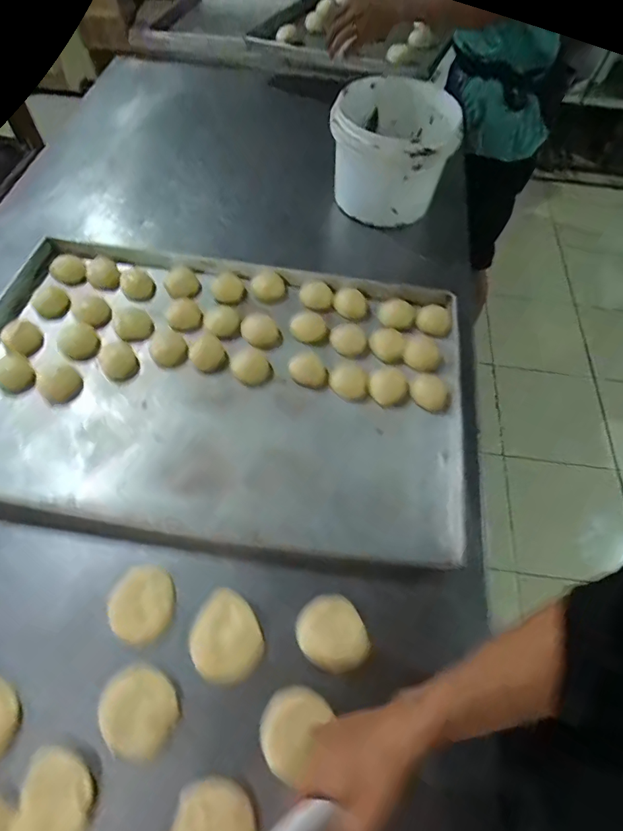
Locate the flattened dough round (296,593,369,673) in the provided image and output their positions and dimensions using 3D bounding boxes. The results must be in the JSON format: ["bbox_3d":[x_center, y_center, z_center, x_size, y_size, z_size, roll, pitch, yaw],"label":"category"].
[{"bbox_3d":[0.024,0.237,0.485,0.069,0.011,0.079,-33,67,-19],"label":"flattened dough round"}]

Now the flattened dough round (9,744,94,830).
[{"bbox_3d":[-0.240,0.360,0.415,0.061,0.010,0.080,0,60,-3],"label":"flattened dough round"}]

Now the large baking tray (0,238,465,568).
[{"bbox_3d":[-0.140,-0.054,0.650,0.718,0.046,0.455,9,60,2],"label":"large baking tray"}]

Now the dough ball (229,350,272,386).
[{"bbox_3d":[-0.091,-0.070,0.663,0.058,0.022,0.054,1,60,-2],"label":"dough ball"}]

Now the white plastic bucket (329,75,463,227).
[{"bbox_3d":[0.159,-0.506,0.842,0.206,0.164,0.255,22,62,9],"label":"white plastic bucket"}]

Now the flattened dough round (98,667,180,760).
[{"bbox_3d":[-0.175,0.297,0.448,0.075,0.019,0.068,32,64,14],"label":"flattened dough round"}]

